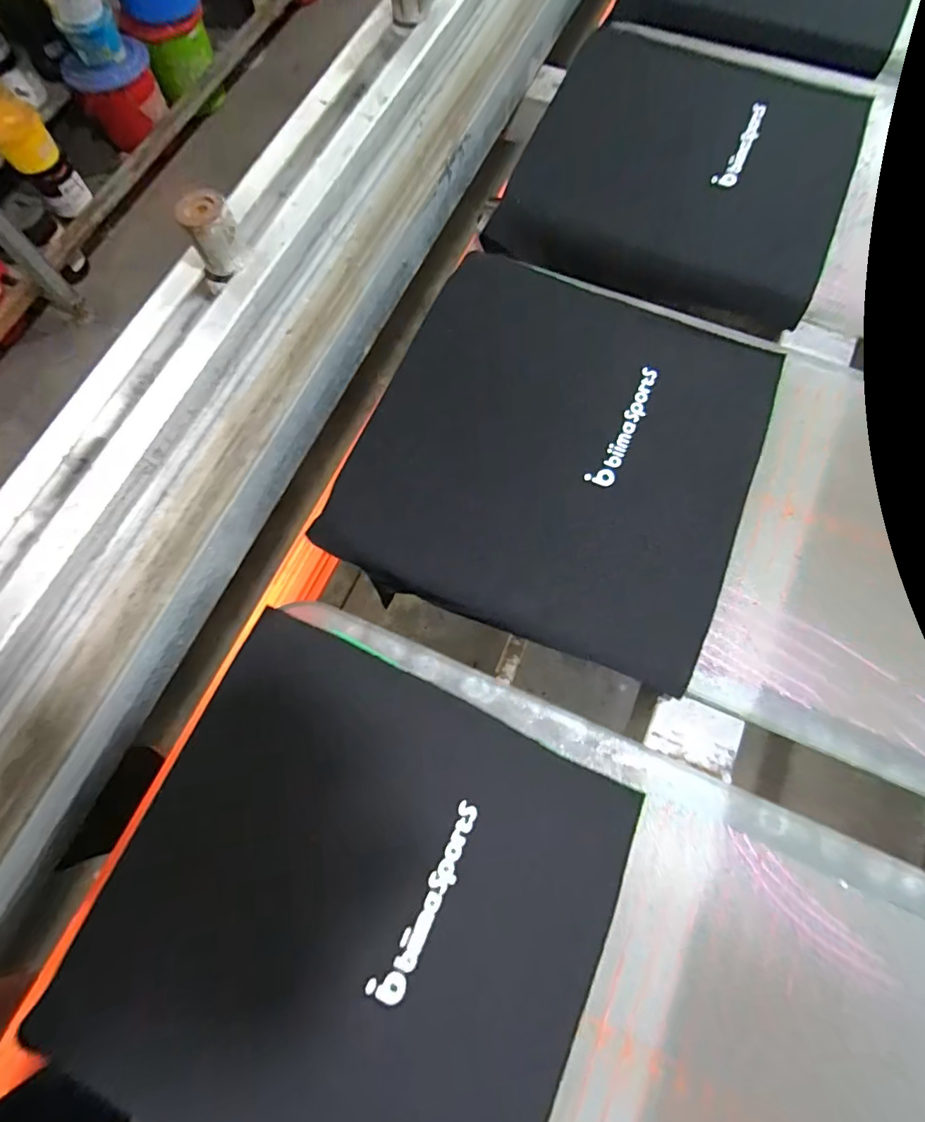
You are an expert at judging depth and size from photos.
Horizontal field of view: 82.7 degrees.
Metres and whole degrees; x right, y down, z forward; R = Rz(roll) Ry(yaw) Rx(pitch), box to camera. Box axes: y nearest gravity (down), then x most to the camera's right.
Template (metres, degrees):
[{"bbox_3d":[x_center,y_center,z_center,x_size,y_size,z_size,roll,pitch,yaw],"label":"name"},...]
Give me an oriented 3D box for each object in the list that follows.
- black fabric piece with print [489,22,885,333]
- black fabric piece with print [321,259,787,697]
[{"bbox_3d":[0.132,-0.236,0.314,0.194,0.031,0.192,21,74,8],"label":"black fabric piece with print"},{"bbox_3d":[0.047,-0.058,0.265,0.188,0.017,0.191,21,74,8],"label":"black fabric piece with print"}]

